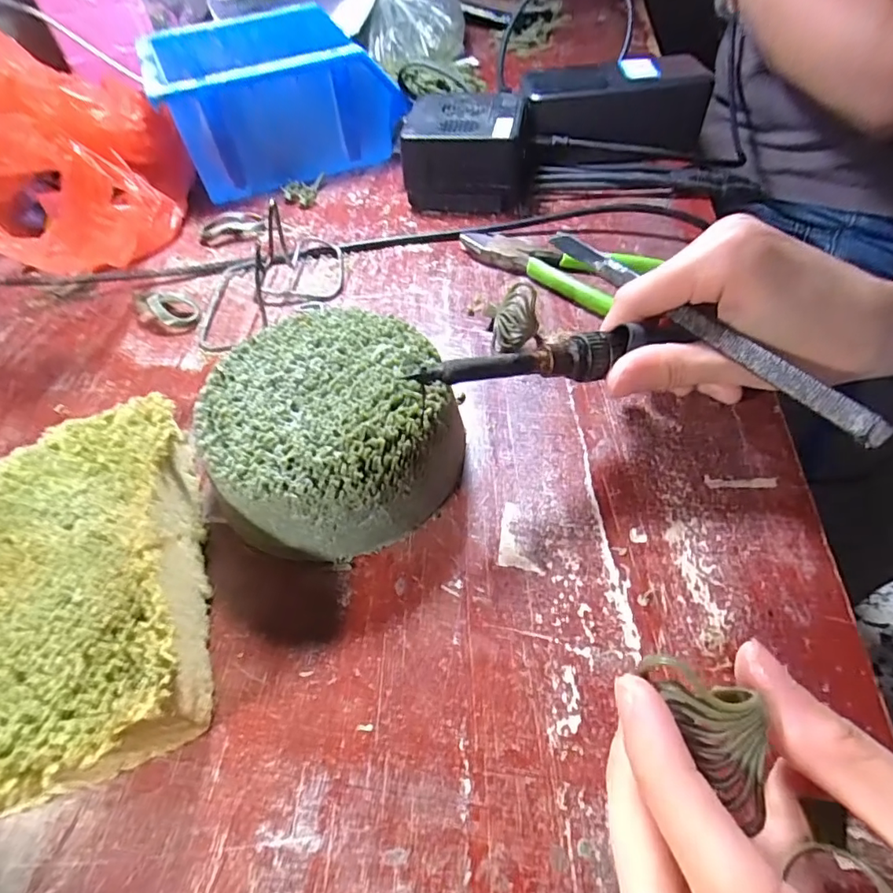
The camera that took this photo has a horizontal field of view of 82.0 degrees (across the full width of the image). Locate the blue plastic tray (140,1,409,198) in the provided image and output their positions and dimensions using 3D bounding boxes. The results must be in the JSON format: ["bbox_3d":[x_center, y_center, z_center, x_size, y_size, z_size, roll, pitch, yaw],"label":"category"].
[{"bbox_3d":[-0.124,-0.259,0.387,0.163,0.087,0.119,-21,54,-11],"label":"blue plastic tray"}]

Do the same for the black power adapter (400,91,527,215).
[{"bbox_3d":[0.015,-0.204,0.354,0.080,0.053,0.066,5,54,8],"label":"black power adapter"}]

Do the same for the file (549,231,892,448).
[{"bbox_3d":[0.095,-0.053,0.206,0.007,0.008,0.159,-26,51,-15],"label":"file"}]

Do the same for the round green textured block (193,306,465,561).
[{"bbox_3d":[-0.048,-0.008,0.218,0.097,0.047,0.097,-2,53,3],"label":"round green textured block"}]

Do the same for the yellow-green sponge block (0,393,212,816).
[{"bbox_3d":[-0.135,0.050,0.183,0.093,0.044,0.143,-15,53,-7],"label":"yellow-green sponge block"}]

